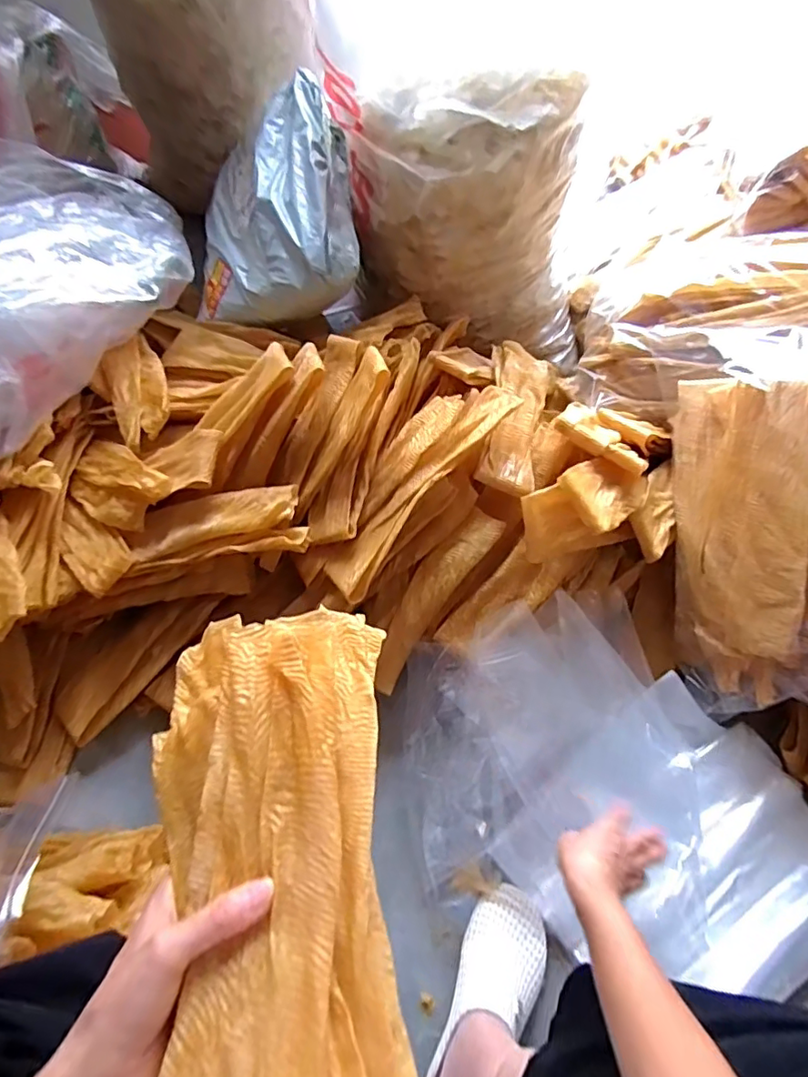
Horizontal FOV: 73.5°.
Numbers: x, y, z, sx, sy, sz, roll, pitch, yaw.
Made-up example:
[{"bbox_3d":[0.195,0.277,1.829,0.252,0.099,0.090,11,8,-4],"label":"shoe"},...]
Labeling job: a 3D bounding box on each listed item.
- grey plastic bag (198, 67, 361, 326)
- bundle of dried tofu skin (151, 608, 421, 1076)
[{"bbox_3d":[-0.213,-0.520,0.867,0.269,0.183,0.344,-3,65,-2],"label":"grey plastic bag"},{"bbox_3d":[-0.077,0.203,0.308,0.144,0.060,0.327,-5,62,-3],"label":"bundle of dried tofu skin"}]

